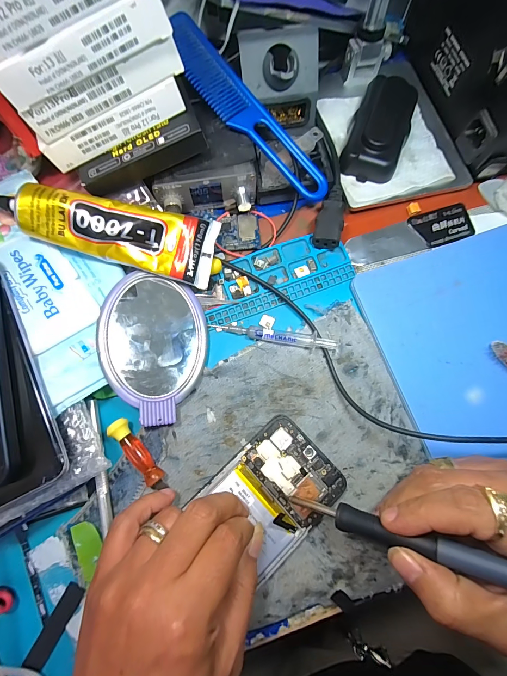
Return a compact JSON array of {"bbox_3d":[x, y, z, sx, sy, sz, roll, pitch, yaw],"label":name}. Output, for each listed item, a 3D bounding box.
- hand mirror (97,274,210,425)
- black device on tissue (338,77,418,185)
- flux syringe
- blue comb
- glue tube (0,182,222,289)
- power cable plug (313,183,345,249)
[{"bbox_3d":[-0.078,0.006,0.242,0.078,0.006,0.115,4,75,-16],"label":"hand mirror"},{"bbox_3d":[0.115,-0.191,0.279,0.048,0.023,0.099,19,79,3],"label":"black device on tissue"},{"bbox_3d":[0.017,-0.003,0.255,0.104,0.008,0.013,10,79,1],"label":"flux syringe"},{"bbox_3d":[-0.006,-0.188,0.259,0.038,0.005,0.183,-43,94,-14],"label":"blue comb"},{"bbox_3d":[-0.109,-0.081,0.237,0.157,0.023,0.050,11,78,-12],"label":"glue tube"},{"bbox_3d":[0.068,-0.106,0.270,0.022,0.018,0.060,17,79,3],"label":"power cable plug"}]

